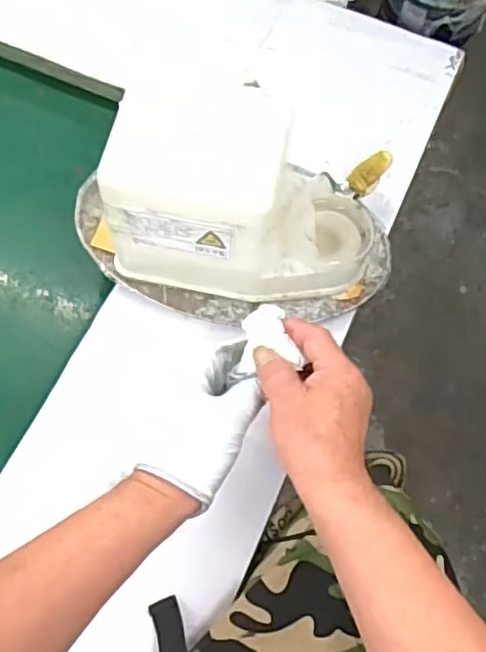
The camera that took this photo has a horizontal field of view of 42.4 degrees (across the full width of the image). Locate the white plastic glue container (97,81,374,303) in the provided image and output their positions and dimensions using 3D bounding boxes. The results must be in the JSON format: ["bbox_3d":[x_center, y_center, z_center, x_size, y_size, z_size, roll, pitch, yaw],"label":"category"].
[{"bbox_3d":[0.007,-0.119,0.604,0.251,0.155,0.132,10,67,3],"label":"white plastic glue container"}]

